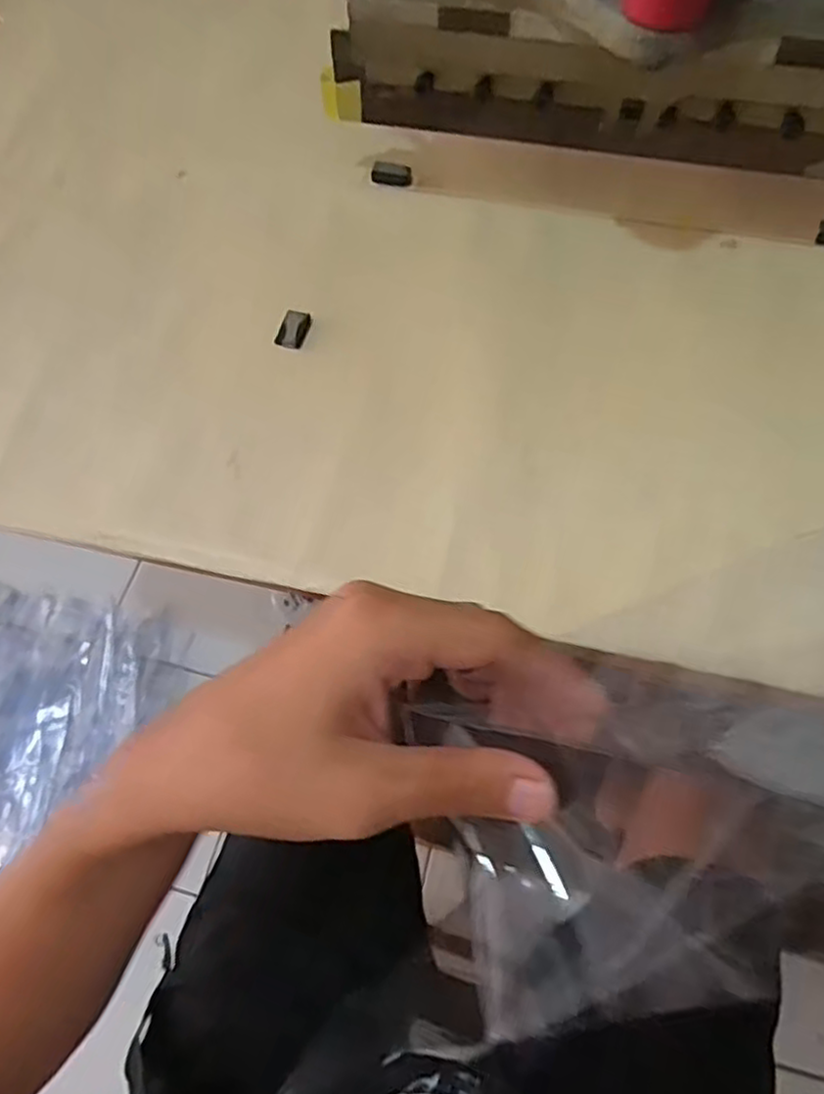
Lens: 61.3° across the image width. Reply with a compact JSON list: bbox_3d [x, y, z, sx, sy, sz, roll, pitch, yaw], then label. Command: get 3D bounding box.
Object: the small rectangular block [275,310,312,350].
[{"bbox_3d":[-0.062,-0.115,0.365,0.015,0.004,0.024,16,64,10],"label":"small rectangular block"}]

